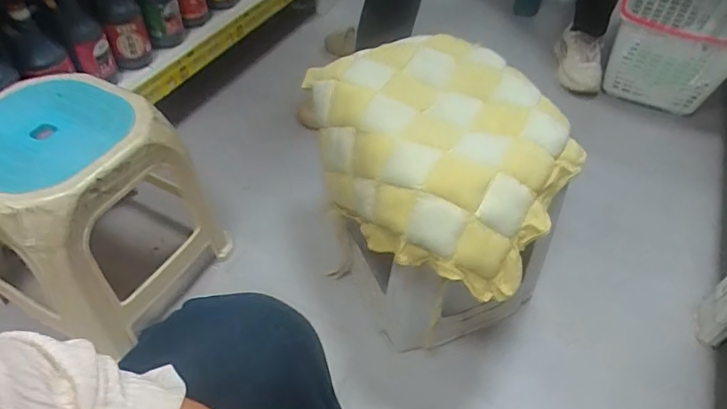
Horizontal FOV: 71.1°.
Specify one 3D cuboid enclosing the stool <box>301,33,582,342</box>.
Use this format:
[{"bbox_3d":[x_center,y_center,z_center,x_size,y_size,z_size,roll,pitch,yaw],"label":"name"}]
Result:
[{"bbox_3d":[0.120,-0.007,0.843,0.320,0.347,0.439,-19,53,-19],"label":"stool"}]

